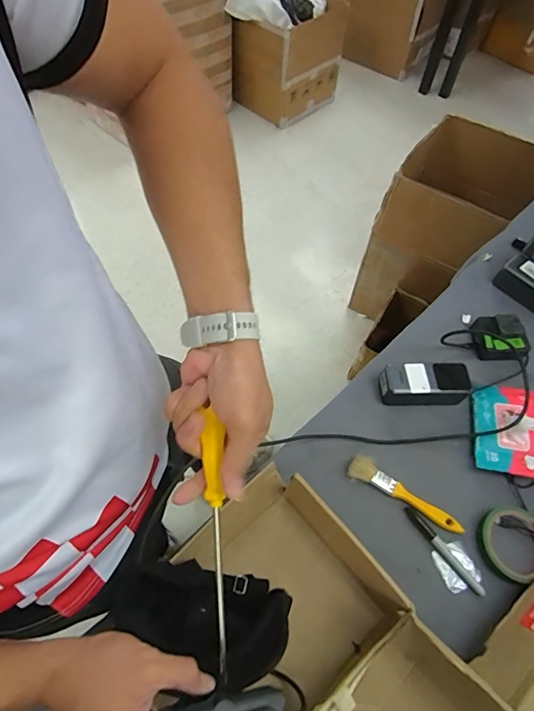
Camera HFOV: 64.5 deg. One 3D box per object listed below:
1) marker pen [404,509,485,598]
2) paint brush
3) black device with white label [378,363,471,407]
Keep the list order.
[{"bbox_3d":[0.238,0.260,0.568,0.017,0.013,0.131,-34,67,-20],"label":"marker pen"},{"bbox_3d":[0.197,0.194,0.602,0.168,0.011,0.039,26,62,12],"label":"paint brush"},{"bbox_3d":[0.248,0.044,0.666,0.134,0.047,0.059,-1,60,-3],"label":"black device with white label"}]

